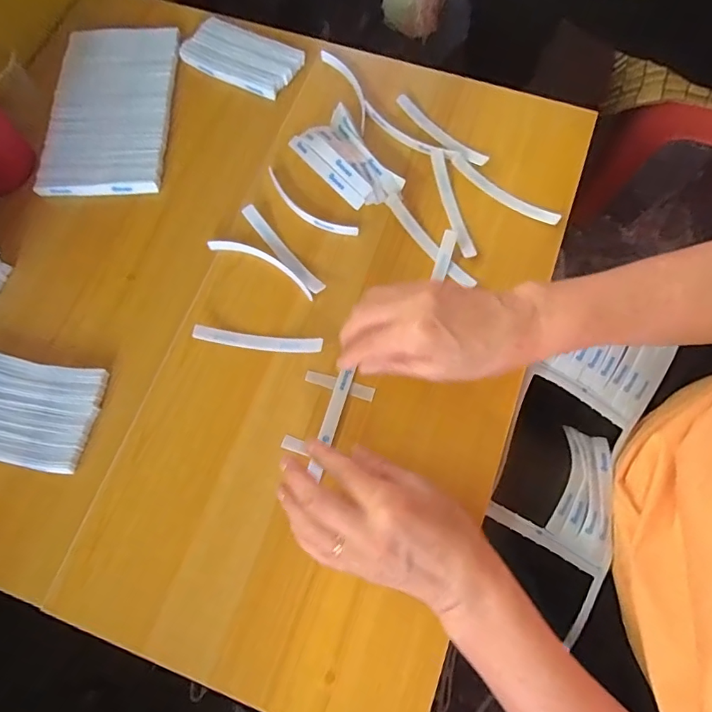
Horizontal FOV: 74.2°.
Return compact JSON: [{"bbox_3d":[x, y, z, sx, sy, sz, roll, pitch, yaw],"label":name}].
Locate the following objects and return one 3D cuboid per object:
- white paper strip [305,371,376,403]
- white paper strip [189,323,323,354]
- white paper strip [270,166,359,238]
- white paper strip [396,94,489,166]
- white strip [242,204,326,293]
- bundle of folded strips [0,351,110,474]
[{"bbox_3d":[-0.014,0.025,0.402,0.060,0.004,0.011,16,74,6],"label":"white paper strip"},{"bbox_3d":[-0.084,-0.014,0.408,0.112,0.016,0.014,7,73,3],"label":"white paper strip"},{"bbox_3d":[-0.046,-0.141,0.448,0.110,0.010,0.022,36,77,11],"label":"white paper strip"},{"bbox_3d":[0.083,-0.224,0.469,0.014,0.011,0.114,-44,77,-11],"label":"white paper strip"},{"bbox_3d":[-0.067,-0.097,0.433,0.013,0.016,0.111,-38,76,-10],"label":"white strip"},{"bbox_3d":[-0.279,0.046,0.400,0.119,0.017,0.085,11,74,4],"label":"bundle of folded strips"}]

